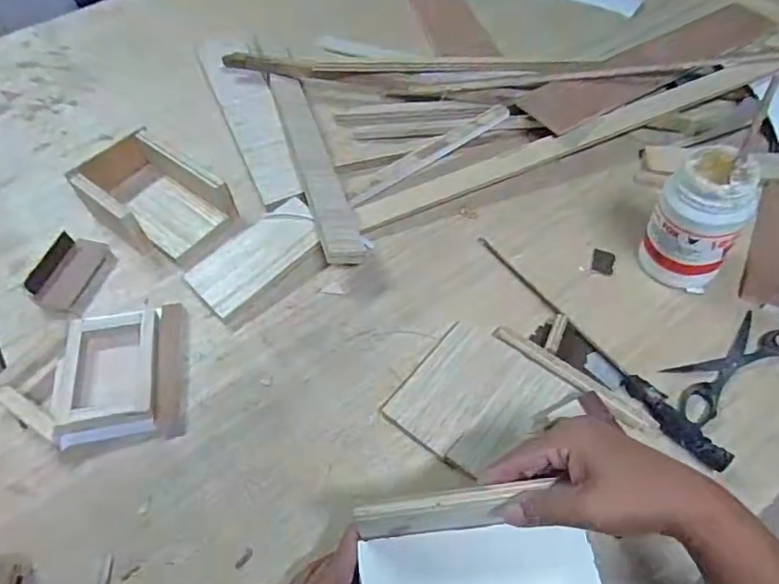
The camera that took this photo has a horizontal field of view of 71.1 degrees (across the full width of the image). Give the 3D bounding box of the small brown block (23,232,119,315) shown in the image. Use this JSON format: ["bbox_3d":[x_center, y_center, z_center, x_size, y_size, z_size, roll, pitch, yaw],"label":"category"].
[{"bbox_3d":[-0.351,-0.023,0.605,0.062,0.030,0.092,9,56,9],"label":"small brown block"}]

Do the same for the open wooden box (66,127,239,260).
[{"bbox_3d":[-0.276,-0.112,0.642,0.182,0.054,0.117,34,64,23],"label":"open wooden box"}]

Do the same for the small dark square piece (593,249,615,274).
[{"bbox_3d":[0.234,-0.033,0.596,0.022,0.004,0.032,16,58,14],"label":"small dark square piece"}]

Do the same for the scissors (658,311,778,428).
[{"bbox_3d":[0.328,0.068,0.521,0.168,0.009,0.057,-27,58,-15],"label":"scissors"}]

